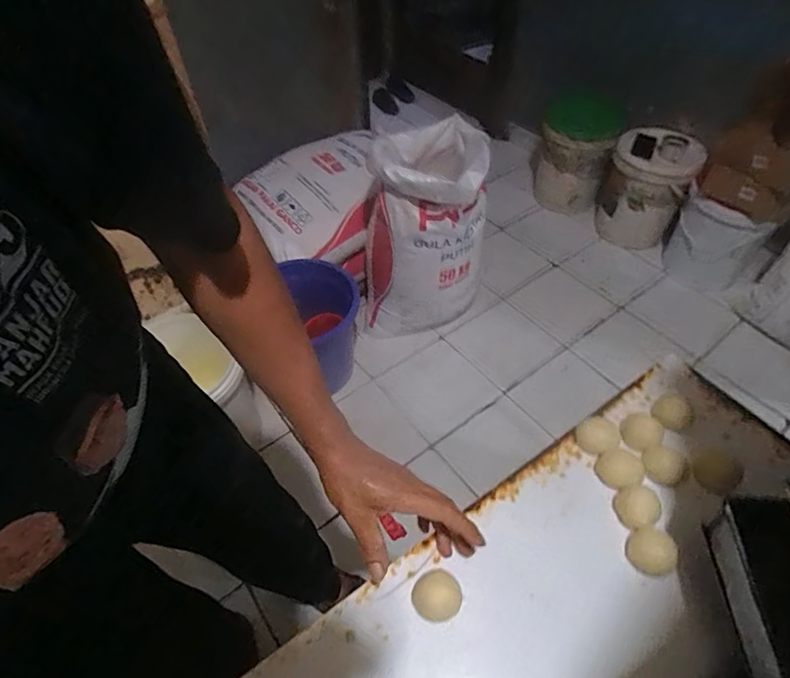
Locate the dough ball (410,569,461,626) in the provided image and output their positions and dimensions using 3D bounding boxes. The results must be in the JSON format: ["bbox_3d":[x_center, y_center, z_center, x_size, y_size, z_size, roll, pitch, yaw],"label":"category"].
[{"bbox_3d":[0.041,0.248,0.465,0.044,0.029,0.041,-1,50,1],"label":"dough ball"}]

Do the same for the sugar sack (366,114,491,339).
[{"bbox_3d":[0.103,-0.317,1.564,0.353,0.674,0.389,2,51,3],"label":"sugar sack"}]

